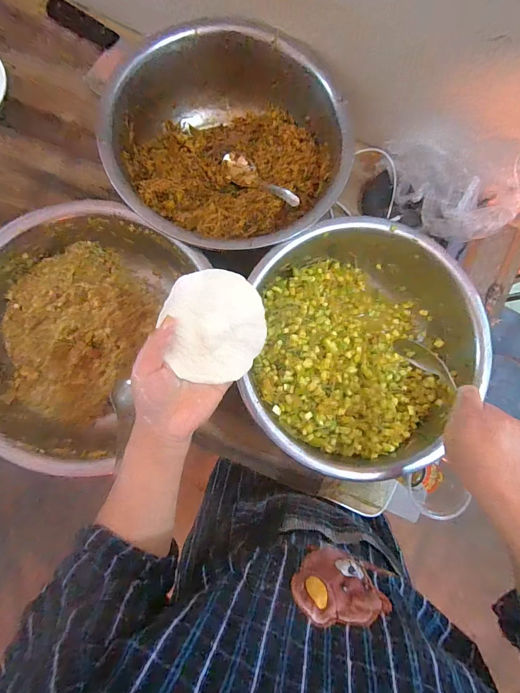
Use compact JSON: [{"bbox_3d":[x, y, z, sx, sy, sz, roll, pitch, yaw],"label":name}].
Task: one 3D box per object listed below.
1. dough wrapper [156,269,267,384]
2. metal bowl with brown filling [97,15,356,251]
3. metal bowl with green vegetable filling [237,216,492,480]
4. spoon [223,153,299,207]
[{"bbox_3d":[-0.042,-0.018,0.327,0.094,0.014,0.105,-17,110,-14],"label":"dough wrapper"},{"bbox_3d":[-0.051,-0.293,0.518,0.336,0.116,0.330,-38,88,-7],"label":"metal bowl with brown filling"},{"bbox_3d":[0.142,0.001,0.497,0.317,0.104,0.335,0,84,-4],"label":"metal bowl with green vegetable filling"},{"bbox_3d":[0.002,-0.267,0.549,0.044,0.030,0.163,-45,62,-7],"label":"spoon"}]

